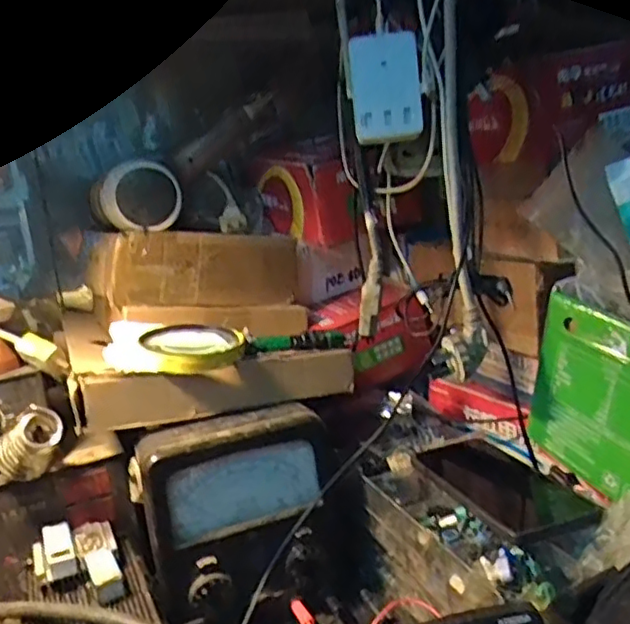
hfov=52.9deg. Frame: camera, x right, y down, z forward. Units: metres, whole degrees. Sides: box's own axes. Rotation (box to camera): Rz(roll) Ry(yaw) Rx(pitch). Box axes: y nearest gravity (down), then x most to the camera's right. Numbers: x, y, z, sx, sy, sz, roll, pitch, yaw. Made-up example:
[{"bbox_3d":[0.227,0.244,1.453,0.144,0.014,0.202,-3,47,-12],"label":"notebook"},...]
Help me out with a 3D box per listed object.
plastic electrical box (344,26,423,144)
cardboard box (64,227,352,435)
[{"bbox_3d":[0.053,-0.175,0.489,0.055,0.081,0.025,-3,11,8],"label":"plastic electrical box"},{"bbox_3d":[-0.107,0.007,0.612,0.247,0.150,0.138,-10,12,-23],"label":"cardboard box"}]

